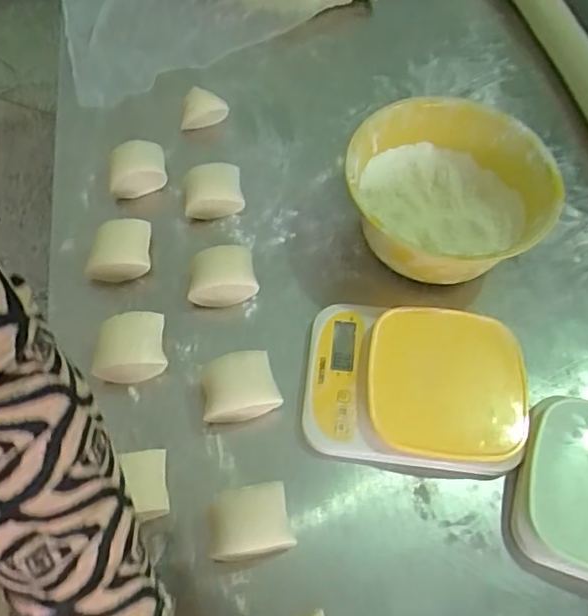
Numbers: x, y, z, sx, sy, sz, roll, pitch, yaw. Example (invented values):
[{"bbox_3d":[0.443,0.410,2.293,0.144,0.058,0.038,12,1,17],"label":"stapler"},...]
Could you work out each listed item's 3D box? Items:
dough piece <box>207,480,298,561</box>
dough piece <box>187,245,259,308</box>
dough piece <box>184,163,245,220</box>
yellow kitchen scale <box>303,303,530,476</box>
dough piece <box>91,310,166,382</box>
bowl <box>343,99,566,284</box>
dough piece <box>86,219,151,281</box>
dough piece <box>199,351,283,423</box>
[{"bbox_3d":[-0.034,0.172,0.481,0.065,0.039,0.053,-5,61,-6],"label":"dough piece"},{"bbox_3d":[-0.072,-0.030,0.588,0.064,0.046,0.042,-6,61,-7],"label":"dough piece"},{"bbox_3d":[-0.089,-0.126,0.647,0.063,0.042,0.051,-12,62,-10],"label":"dough piece"},{"bbox_3d":[0.109,0.066,0.547,0.194,0.041,0.153,7,61,0],"label":"yellow kitchen scale"},{"bbox_3d":[-0.152,0.036,0.550,0.066,0.042,0.058,-7,61,-7],"label":"dough piece"},{"bbox_3d":[0.151,-0.115,0.621,0.191,0.096,0.187,1,61,-3],"label":"bowl"},{"bbox_3d":[-0.178,-0.059,0.608,0.060,0.034,0.050,0,61,-4],"label":"dough piece"},{"bbox_3d":[-0.048,0.070,0.539,0.070,0.041,0.055,-7,62,-8],"label":"dough piece"}]

